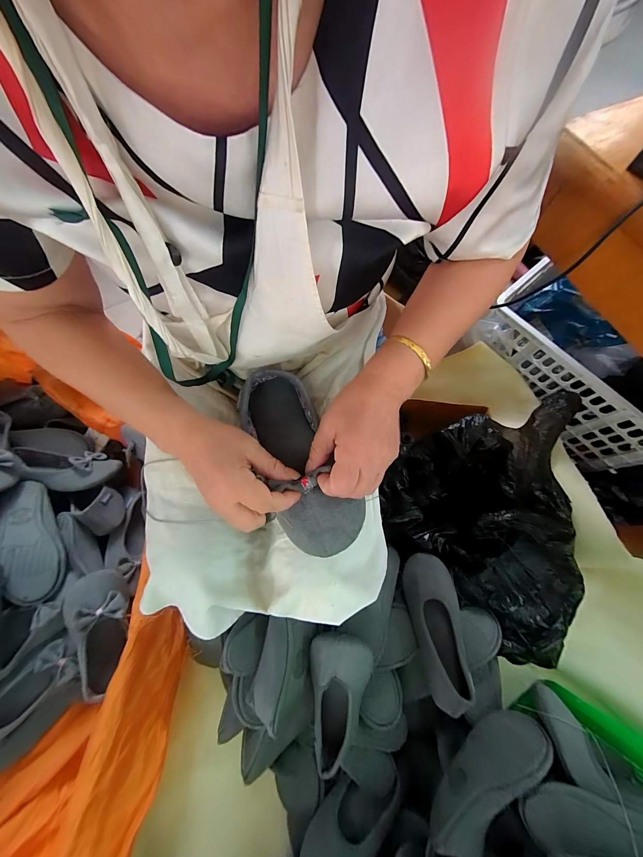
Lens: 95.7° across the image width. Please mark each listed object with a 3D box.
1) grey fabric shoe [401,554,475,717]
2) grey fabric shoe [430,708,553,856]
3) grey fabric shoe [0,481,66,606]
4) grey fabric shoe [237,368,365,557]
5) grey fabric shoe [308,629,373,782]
[{"bbox_3d":[0.210,0.351,0.522,0.089,0.057,0.230,-3,57,-1],"label":"grey fabric shoe"},{"bbox_3d":[0.263,0.558,0.459,0.057,0.096,0.233,43,77,12],"label":"grey fabric shoe"},{"bbox_3d":[-0.576,0.222,0.576,0.086,0.056,0.231,-17,67,-40],"label":"grey fabric shoe"},{"bbox_3d":[-0.031,0.022,0.325,0.084,0.067,0.223,-22,60,-7],"label":"grey fabric shoe"},{"bbox_3d":[0.021,0.409,0.436,0.092,0.048,0.211,5,99,2],"label":"grey fabric shoe"}]

